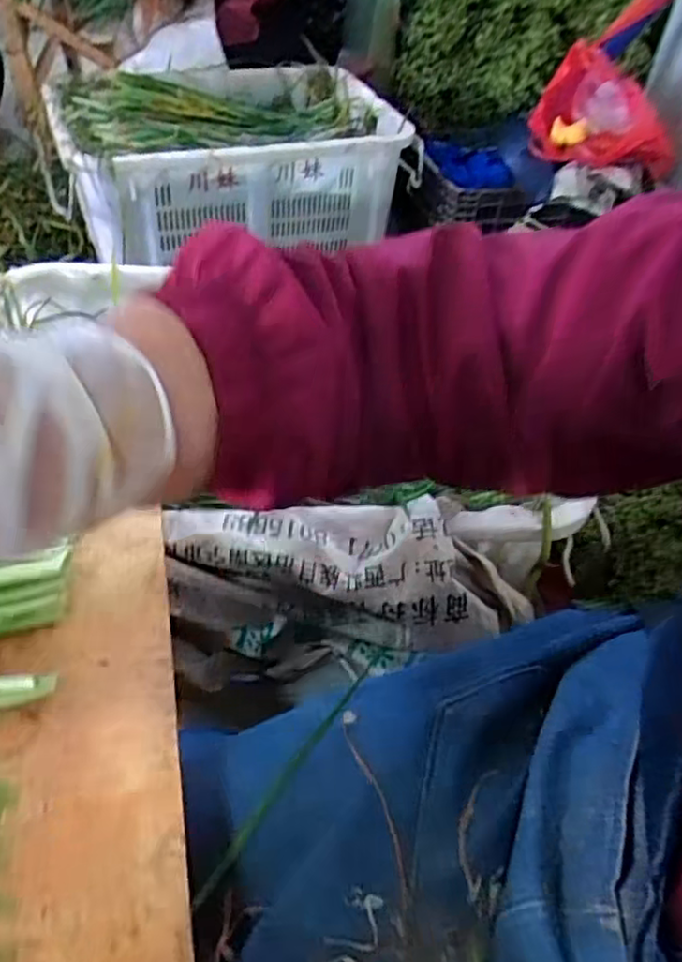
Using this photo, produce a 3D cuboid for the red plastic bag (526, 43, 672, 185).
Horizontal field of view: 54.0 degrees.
[{"bbox_3d":[0.534,-0.717,1.312,0.299,0.188,0.115,15,47,9],"label":"red plastic bag"}]

